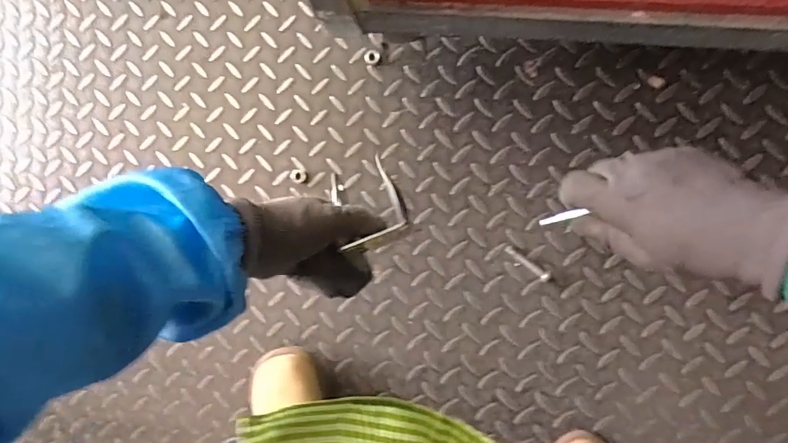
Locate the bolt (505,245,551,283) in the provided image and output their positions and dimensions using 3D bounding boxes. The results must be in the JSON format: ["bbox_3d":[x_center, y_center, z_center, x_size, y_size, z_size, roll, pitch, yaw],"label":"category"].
[{"bbox_3d":[0.161,0.051,0.541,0.062,0.006,0.012,36,95,4],"label":"bolt"}]

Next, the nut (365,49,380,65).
[{"bbox_3d":[-0.027,-0.205,0.558,0.020,0.005,0.017,20,94,6],"label":"nut"}]

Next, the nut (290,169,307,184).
[{"bbox_3d":[-0.122,-0.058,0.571,0.021,0.005,0.017,2,92,7],"label":"nut"}]

